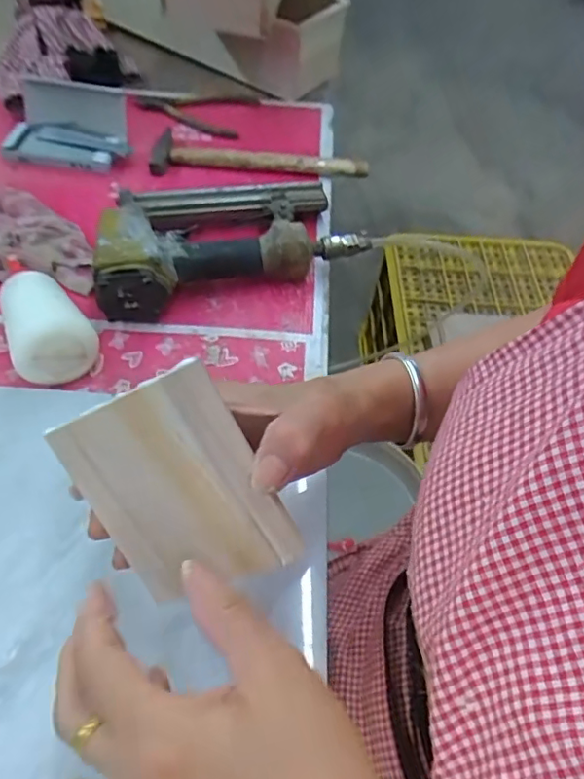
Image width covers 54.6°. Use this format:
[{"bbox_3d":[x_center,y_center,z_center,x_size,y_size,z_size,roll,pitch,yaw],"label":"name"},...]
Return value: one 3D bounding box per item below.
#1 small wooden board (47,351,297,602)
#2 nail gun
[{"bbox_3d":[-0.056,0.049,0.274,0.086,0.107,0.005,-25,13,14],"label":"small wooden board"},{"bbox_3d":[-0.067,-0.153,0.546,0.247,0.062,0.143,-16,56,-16],"label":"nail gun"}]

